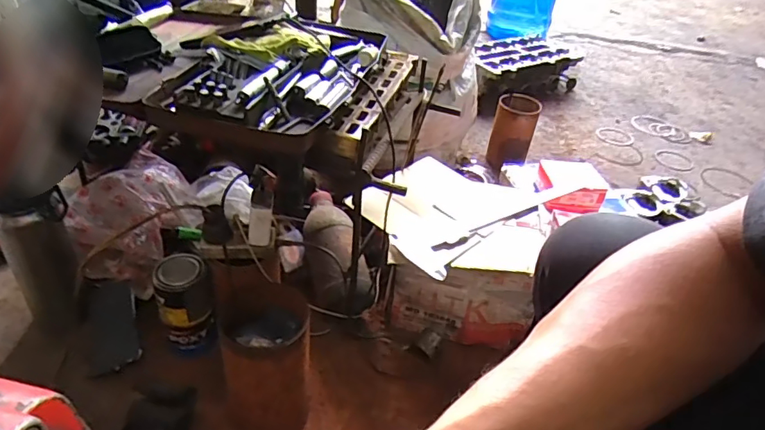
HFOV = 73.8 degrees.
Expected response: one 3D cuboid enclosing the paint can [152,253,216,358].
[{"bbox_3d":[-0.283,0.125,0.733,0.071,0.132,0.085,-13,41,-24],"label":"paint can"}]

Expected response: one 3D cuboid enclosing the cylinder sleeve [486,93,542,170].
[{"bbox_3d":[0.321,-0.200,1.265,0.099,0.157,0.085,16,38,12],"label":"cylinder sleeve"}]

